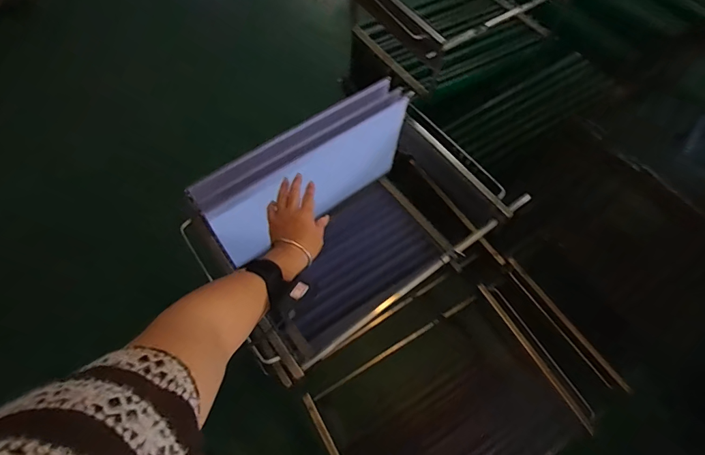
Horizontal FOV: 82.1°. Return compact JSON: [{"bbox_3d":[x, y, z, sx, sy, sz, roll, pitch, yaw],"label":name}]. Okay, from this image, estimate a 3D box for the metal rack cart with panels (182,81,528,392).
[{"bbox_3d":[0.025,-0.006,0.916,0.658,0.366,0.373,-32,69,-17],"label":"metal rack cart with panels"}]

